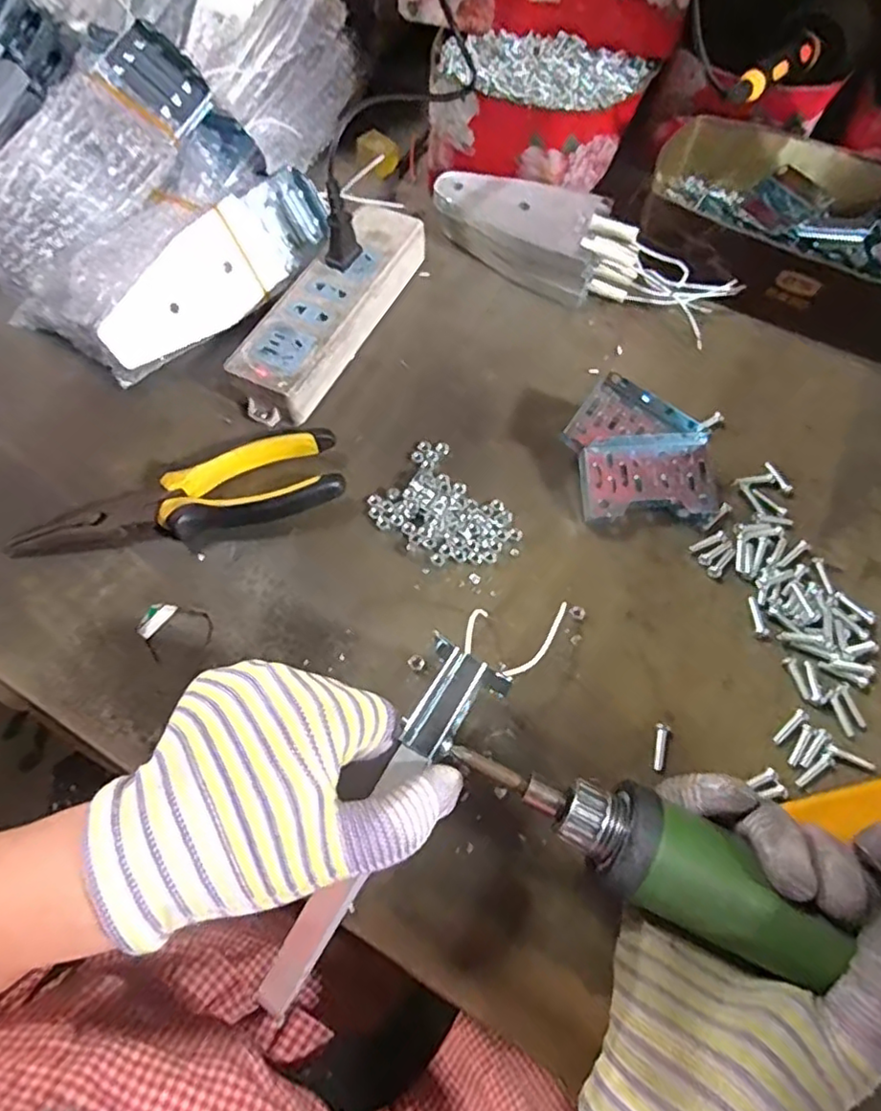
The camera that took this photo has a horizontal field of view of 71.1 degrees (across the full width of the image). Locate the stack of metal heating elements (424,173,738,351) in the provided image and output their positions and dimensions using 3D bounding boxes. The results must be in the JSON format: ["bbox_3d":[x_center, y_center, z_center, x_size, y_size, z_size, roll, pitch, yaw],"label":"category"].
[{"bbox_3d":[0.101,-0.226,0.455,0.220,0.040,0.068,25,66,10],"label":"stack of metal heating elements"}]

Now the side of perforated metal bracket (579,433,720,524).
[{"bbox_3d":[0.126,-0.046,0.374,0.083,0.018,0.050,0,84,-1],"label":"side of perforated metal bracket"}]

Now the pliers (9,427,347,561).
[{"bbox_3d":[-0.155,-0.030,0.366,0.191,0.023,0.048,-16,66,-9],"label":"pliers"}]

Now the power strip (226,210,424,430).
[{"bbox_3d":[-0.074,-0.168,0.428,0.052,0.036,0.181,25,66,11],"label":"power strip"}]

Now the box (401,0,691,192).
[{"bbox_3d":[0.059,-0.362,0.433,0.204,0.129,0.103,15,65,6],"label":"box"}]

